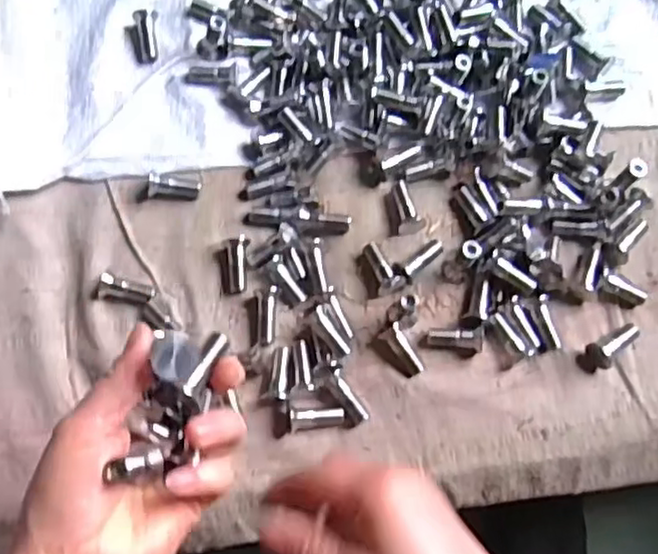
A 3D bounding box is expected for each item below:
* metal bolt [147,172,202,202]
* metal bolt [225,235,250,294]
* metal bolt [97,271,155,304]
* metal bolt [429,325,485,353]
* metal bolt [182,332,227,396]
[{"bbox_3d":[-0.106,-0.061,0.472,0.033,0.014,0.015,8,72,1],"label":"metal bolt"},{"bbox_3d":[-0.060,-0.008,0.452,0.014,0.010,0.038,3,72,0],"label":"metal bolt"},{"bbox_3d":[-0.132,0.008,0.450,0.035,0.012,0.015,12,72,-9],"label":"metal bolt"},{"bbox_3d":[0.083,0.040,0.441,0.036,0.014,0.018,0,72,-1],"label":"metal bolt"},{"bbox_3d":[-0.057,0.040,0.317,0.008,0.006,0.033,24,61,8],"label":"metal bolt"}]

